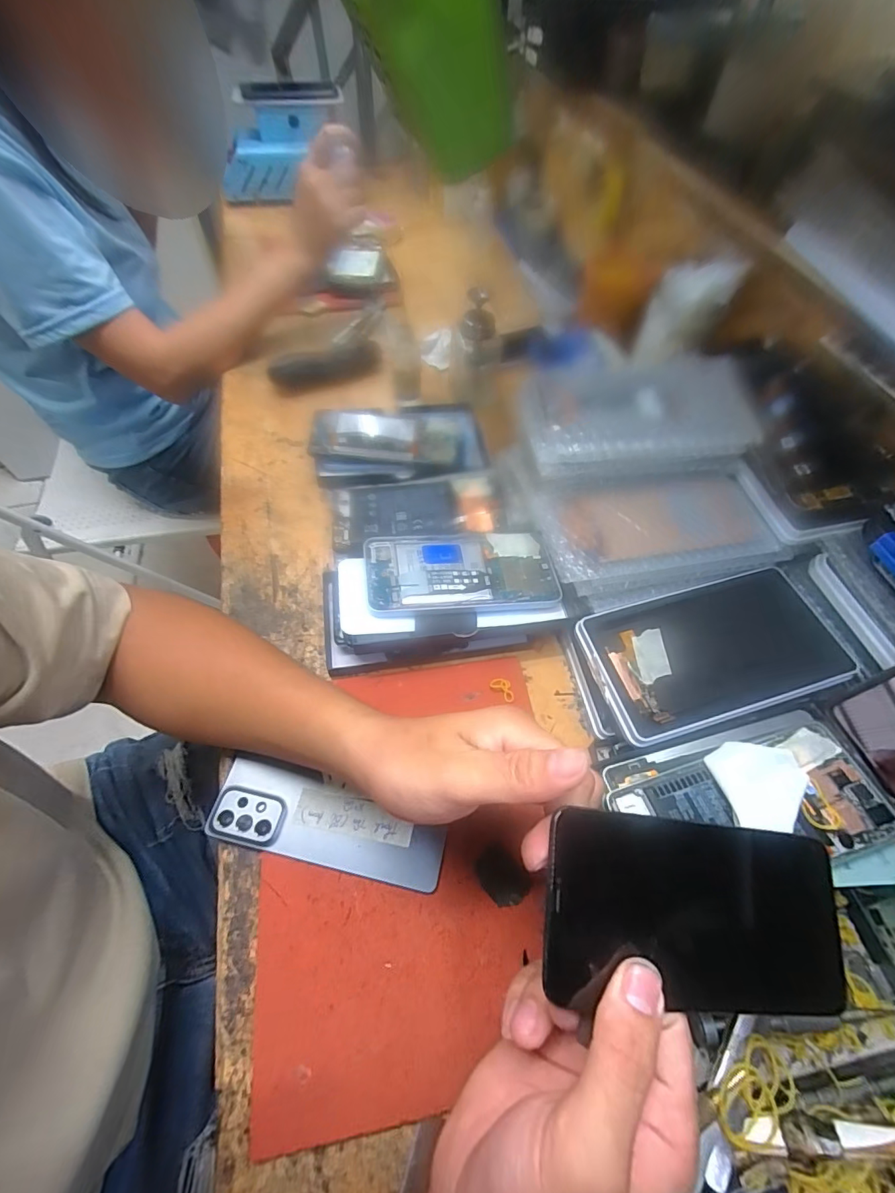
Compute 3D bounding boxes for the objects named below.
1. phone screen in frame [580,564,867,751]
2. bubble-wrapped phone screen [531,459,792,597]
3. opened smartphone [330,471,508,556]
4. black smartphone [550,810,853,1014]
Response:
[{"bbox_3d":[0.194,0.038,0.340,0.175,0.018,0.096,-12,59,-10],"label":"phone screen in frame"},{"bbox_3d":[0.167,-0.059,0.371,0.180,0.019,0.095,-8,68,-7],"label":"bubble-wrapped phone screen"},{"bbox_3d":[-0.030,-0.080,0.433,0.161,0.006,0.078,-7,61,-4],"label":"opened smartphone"},{"bbox_3d":[0.114,0.142,0.208,0.148,0.005,0.072,11,70,-10],"label":"black smartphone"}]

